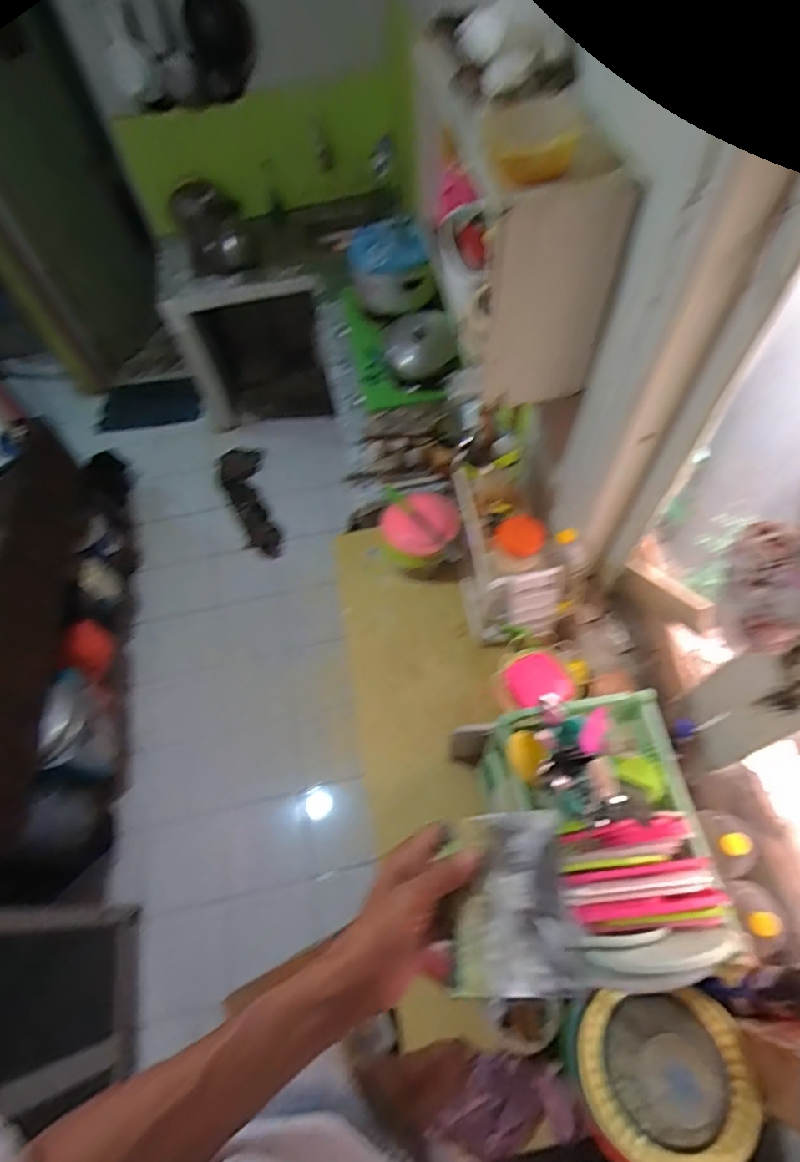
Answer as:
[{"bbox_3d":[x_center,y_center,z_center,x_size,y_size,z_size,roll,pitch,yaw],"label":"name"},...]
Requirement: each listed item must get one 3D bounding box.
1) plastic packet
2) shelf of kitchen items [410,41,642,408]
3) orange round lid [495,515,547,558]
[{"bbox_3d":[0.080,0.236,0.400,0.091,0.039,0.114,-6,59,1],"label":"plastic packet"},{"bbox_3d":[0.178,-0.746,1.055,0.215,0.408,0.688,-12,59,-3],"label":"shelf of kitchen items"},{"bbox_3d":[0.273,-0.101,1.200,0.099,0.017,0.094,4,101,21],"label":"orange round lid"}]

